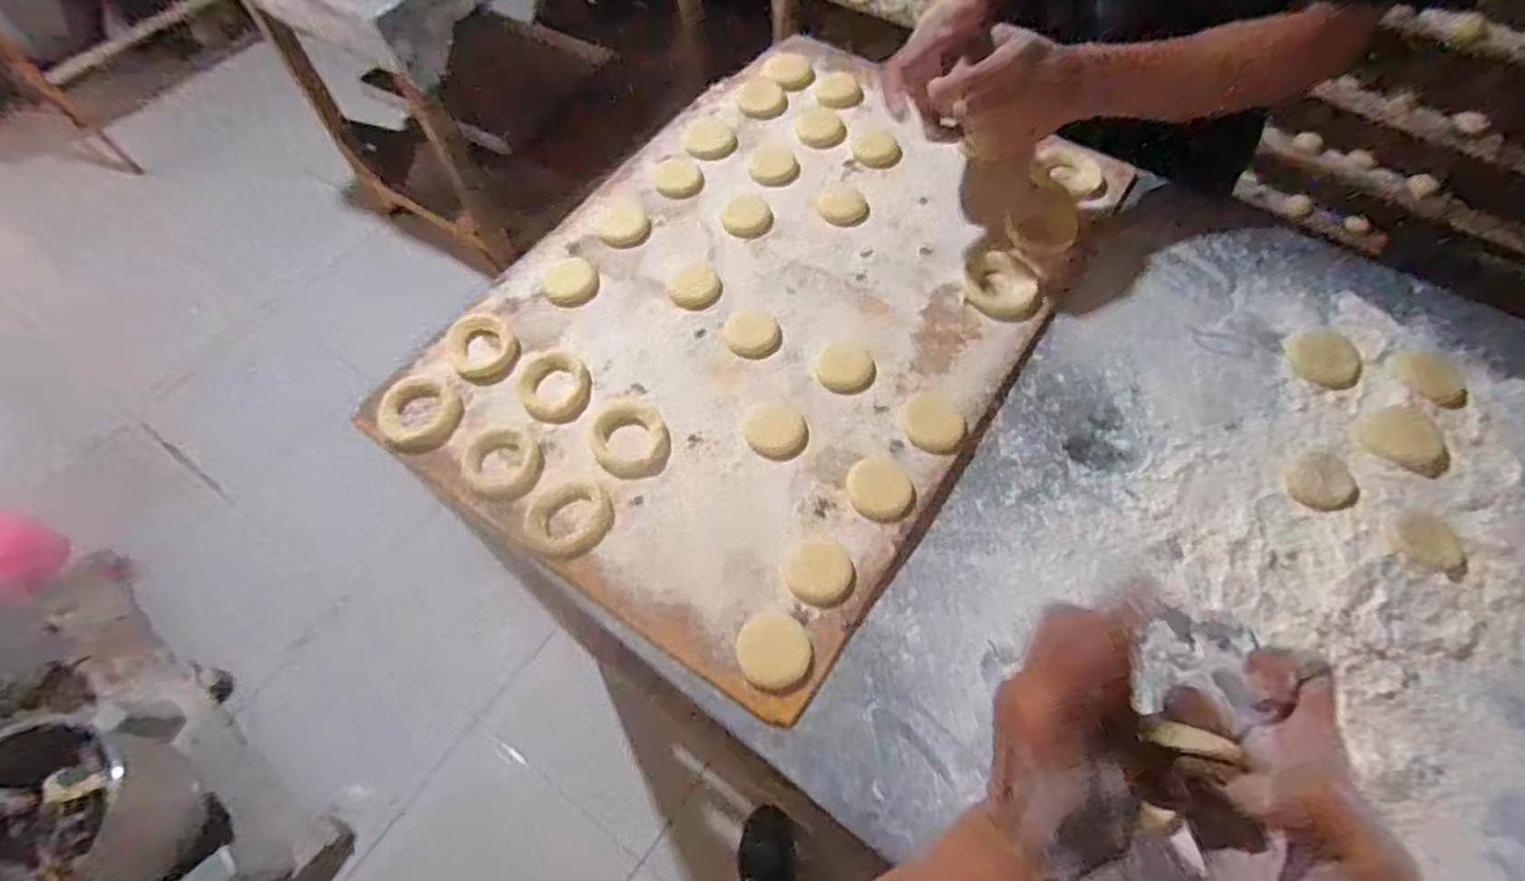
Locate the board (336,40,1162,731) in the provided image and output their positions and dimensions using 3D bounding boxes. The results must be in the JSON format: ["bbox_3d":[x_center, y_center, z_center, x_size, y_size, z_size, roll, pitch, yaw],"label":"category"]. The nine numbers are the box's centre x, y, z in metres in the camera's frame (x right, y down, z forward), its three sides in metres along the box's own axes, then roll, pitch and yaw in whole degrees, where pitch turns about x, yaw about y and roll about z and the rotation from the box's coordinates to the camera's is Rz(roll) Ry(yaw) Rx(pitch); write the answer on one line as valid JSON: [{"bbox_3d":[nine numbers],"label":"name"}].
[{"bbox_3d":[0.002,-0.132,0.610,0.421,0.015,0.585,29,66,17],"label":"board"}]

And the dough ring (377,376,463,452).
[{"bbox_3d":[-0.271,-0.023,0.550,0.060,0.016,0.059,-1,61,2],"label":"dough ring"}]

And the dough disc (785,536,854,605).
[{"bbox_3d":[0.040,0.090,0.485,0.045,0.004,0.047,-1,61,2],"label":"dough disc"}]

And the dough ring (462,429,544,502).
[{"bbox_3d":[-0.199,0.018,0.533,0.057,0.009,0.058,-1,61,2],"label":"dough ring"}]

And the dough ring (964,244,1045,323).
[{"bbox_3d":[0.206,-0.140,0.605,0.059,0.011,0.083,-16,61,-6],"label":"dough ring"}]

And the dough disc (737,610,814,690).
[{"bbox_3d":[0.008,0.137,0.458,0.047,0.004,0.049,-1,61,2],"label":"dough disc"}]

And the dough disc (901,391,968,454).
[{"bbox_3d":[0.132,-0.014,0.539,0.044,0.004,0.053,-33,64,-15],"label":"dough disc"}]

